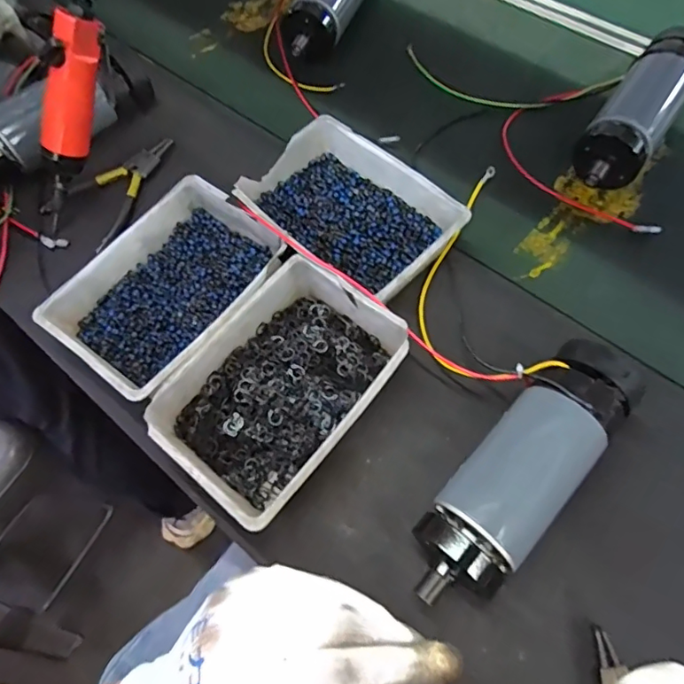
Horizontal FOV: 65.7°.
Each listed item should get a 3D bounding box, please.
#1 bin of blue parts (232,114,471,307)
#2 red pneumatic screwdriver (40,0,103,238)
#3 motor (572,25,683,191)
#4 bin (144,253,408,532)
[{"bbox_3d":[0.010,-0.132,0.539,0.147,0.046,0.207,-41,69,-17],"label":"bin of blue parts"},{"bbox_3d":[-0.265,-0.232,0.509,0.035,0.284,0.049,45,37,21],"label":"red pneumatic screwdriver"},{"bbox_3d":[0.335,-0.257,0.598,0.071,0.063,0.239,33,68,17],"label":"motor"},{"bbox_3d":[-0.050,0.036,0.448,0.140,0.048,0.200,35,69,18],"label":"bin"}]

